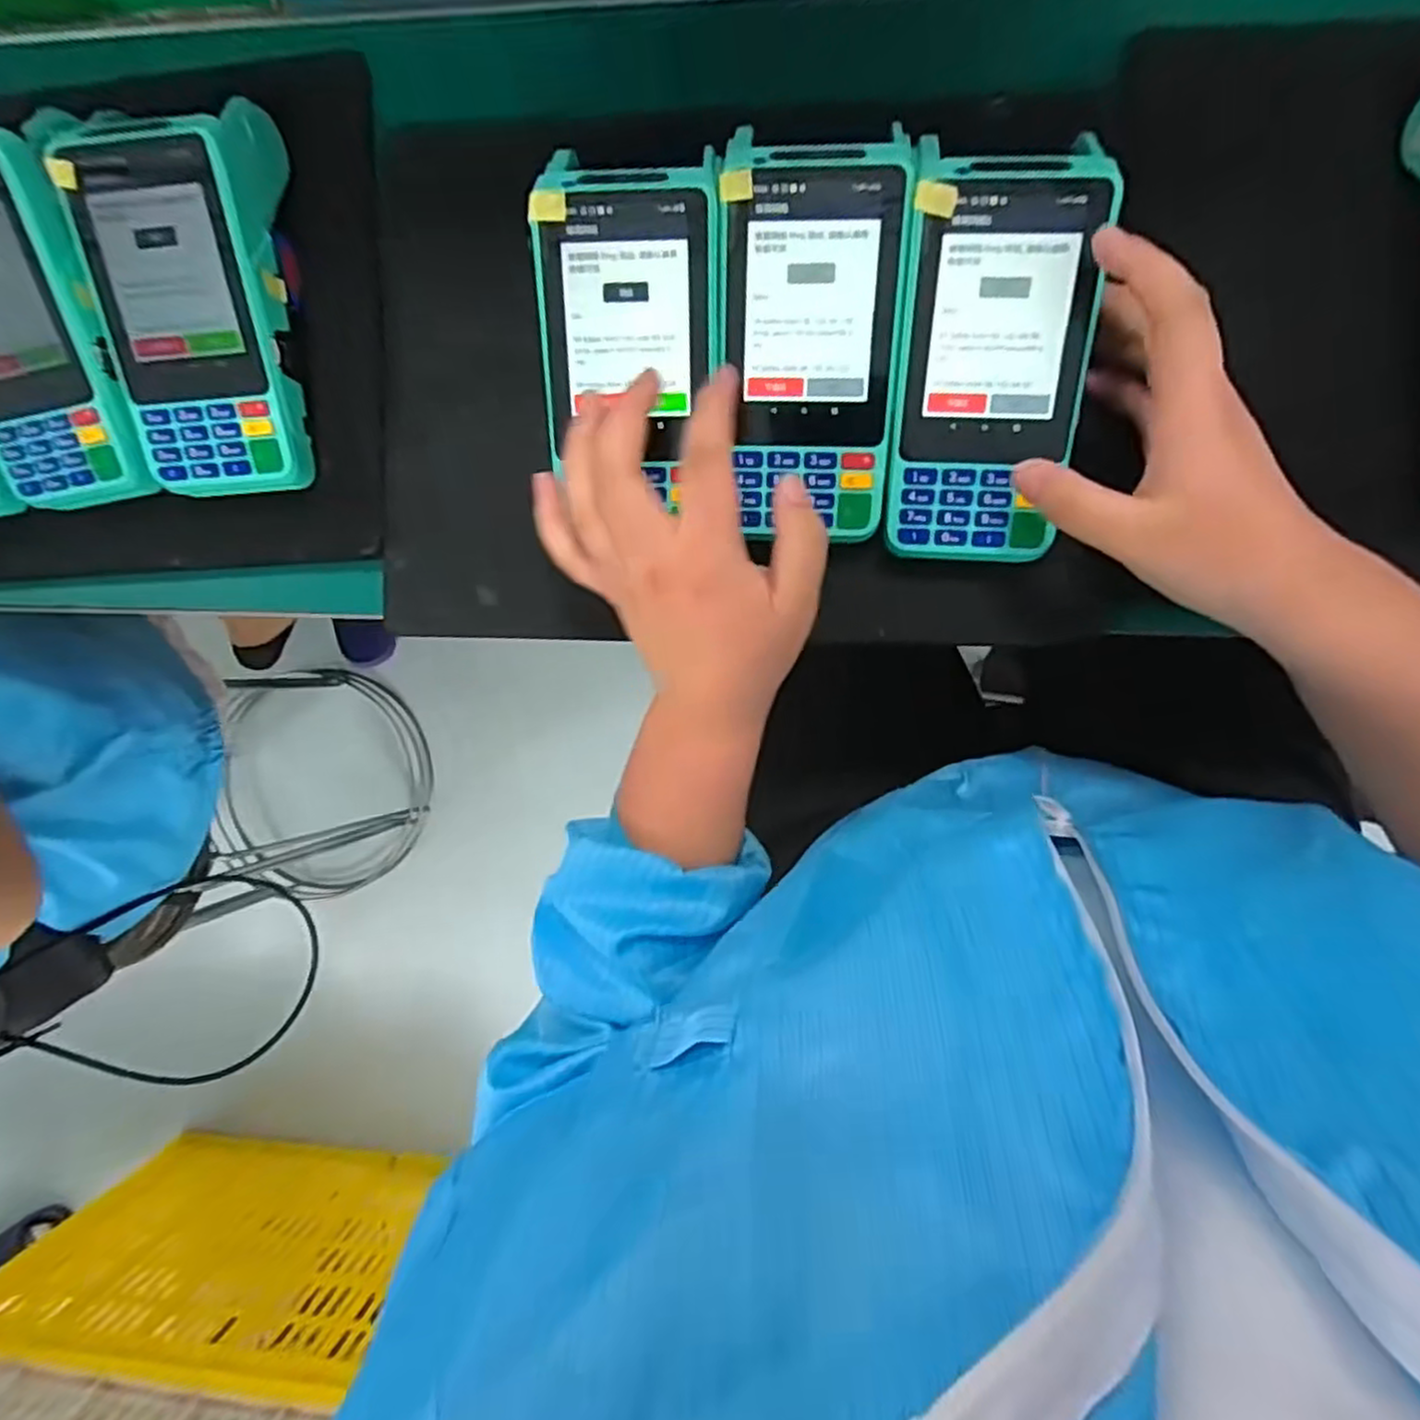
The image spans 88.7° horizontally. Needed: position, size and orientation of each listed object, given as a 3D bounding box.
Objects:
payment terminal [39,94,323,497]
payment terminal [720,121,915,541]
[{"bbox_3d":[-0.238,-0.187,0.332,0.080,0.060,0.164,-3,91,5],"label":"payment terminal"},{"bbox_3d":[0.044,-0.154,0.319,0.073,0.040,0.150,3,110,6],"label":"payment terminal"}]

